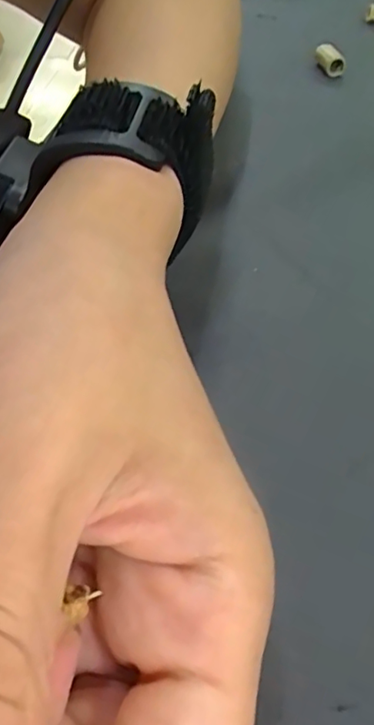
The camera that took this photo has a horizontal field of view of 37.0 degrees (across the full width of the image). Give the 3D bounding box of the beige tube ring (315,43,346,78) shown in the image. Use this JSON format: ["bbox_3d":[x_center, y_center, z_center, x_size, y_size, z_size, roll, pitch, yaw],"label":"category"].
[{"bbox_3d":[0.078,-0.164,0.306,0.009,0.010,0.024,-8,51,-8],"label":"beige tube ring"}]

